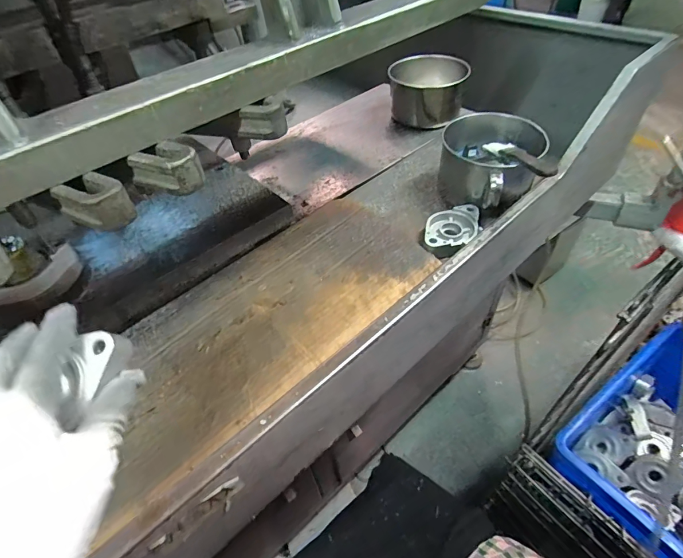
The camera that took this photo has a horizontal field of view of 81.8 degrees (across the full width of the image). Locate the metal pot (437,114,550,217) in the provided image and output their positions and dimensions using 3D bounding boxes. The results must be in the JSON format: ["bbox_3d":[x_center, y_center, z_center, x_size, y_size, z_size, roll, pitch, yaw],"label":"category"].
[{"bbox_3d":[0.198,-0.159,0.540,0.126,0.079,0.128,-3,47,3],"label":"metal pot"}]

